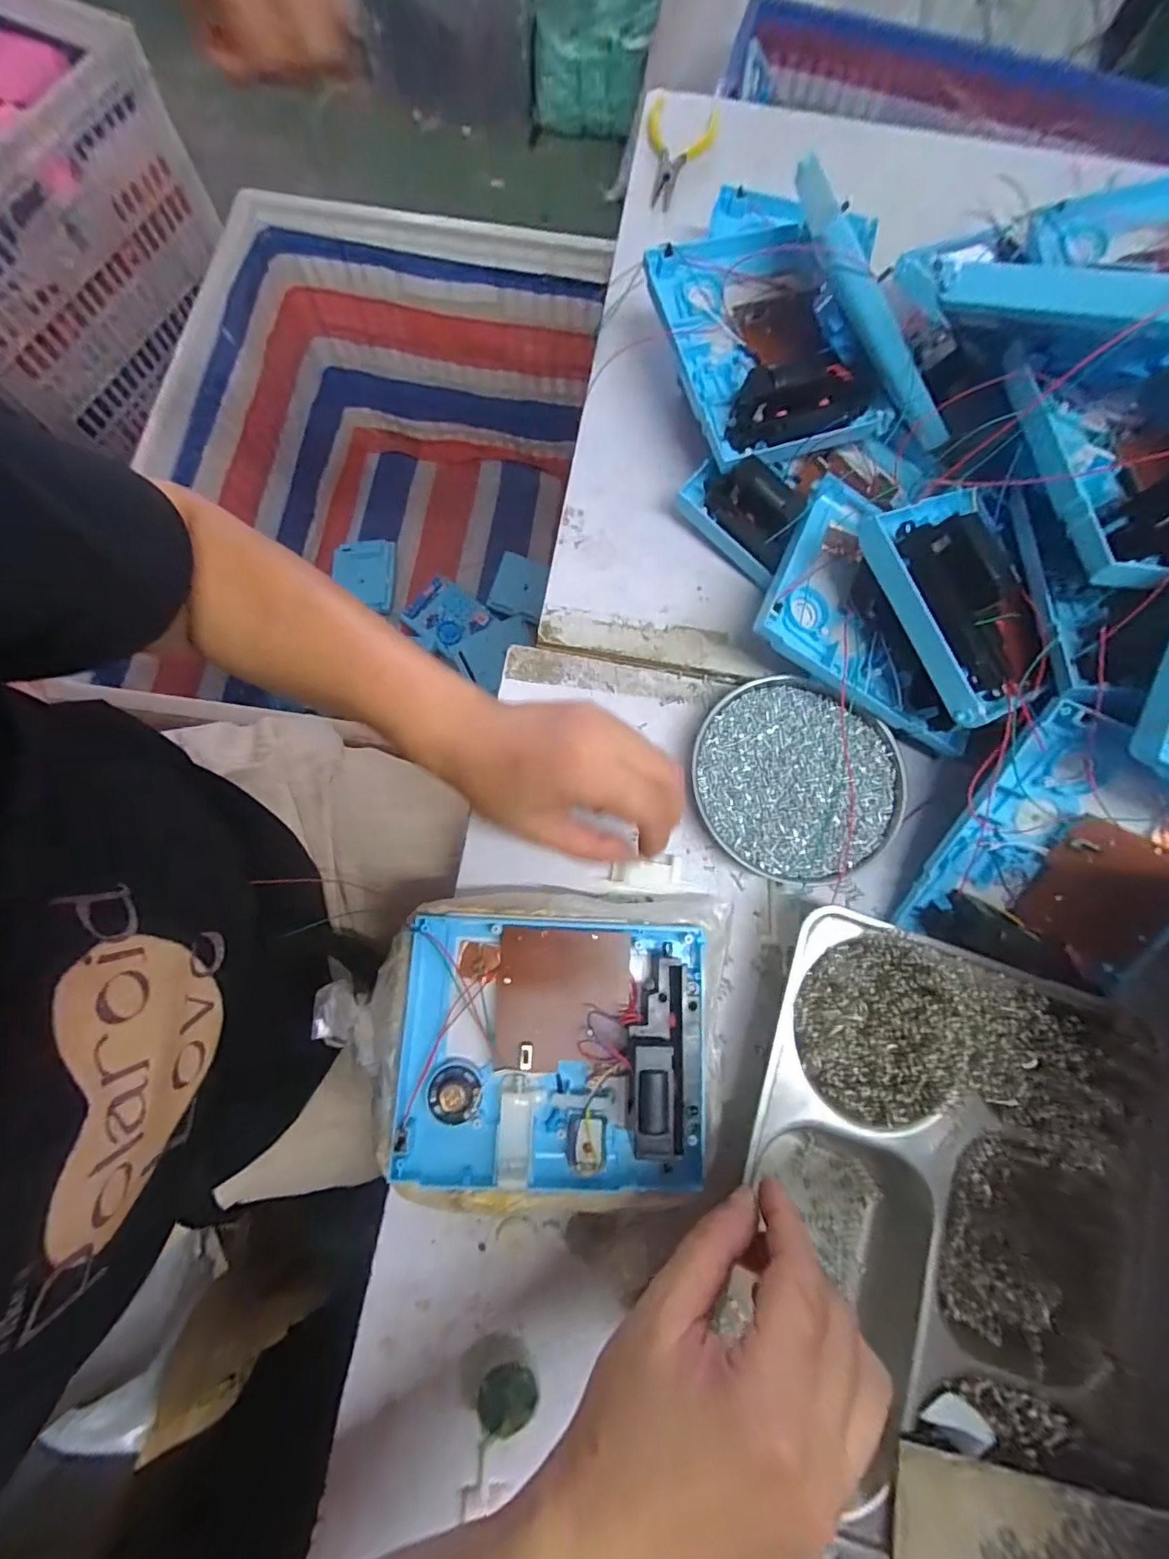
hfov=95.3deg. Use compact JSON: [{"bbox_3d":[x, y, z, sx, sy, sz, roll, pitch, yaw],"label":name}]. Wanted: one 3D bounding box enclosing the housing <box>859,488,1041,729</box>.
[{"bbox_3d":[0.211,-0.100,0.306,0.052,0.053,0.136,-19,78,-6],"label":"housing"}]

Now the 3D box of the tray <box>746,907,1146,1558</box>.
[{"bbox_3d":[0.194,0.220,0.291,0.204,0.046,0.242,18,77,2],"label":"tray"}]

